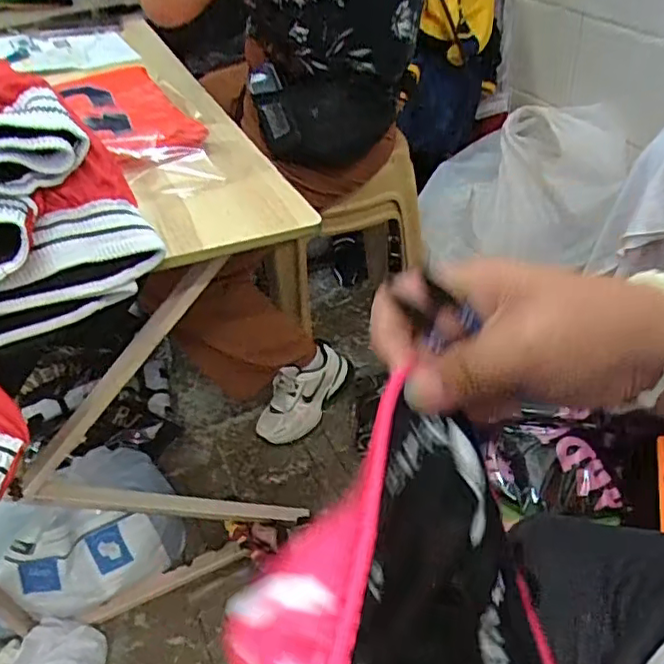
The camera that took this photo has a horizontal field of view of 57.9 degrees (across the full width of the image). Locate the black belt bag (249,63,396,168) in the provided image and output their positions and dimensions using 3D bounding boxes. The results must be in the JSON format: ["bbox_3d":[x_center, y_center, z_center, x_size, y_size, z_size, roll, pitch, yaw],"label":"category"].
[{"bbox_3d":[-0.015,-0.342,0.952,0.230,0.133,0.115,-3,42,4],"label":"black belt bag"}]

